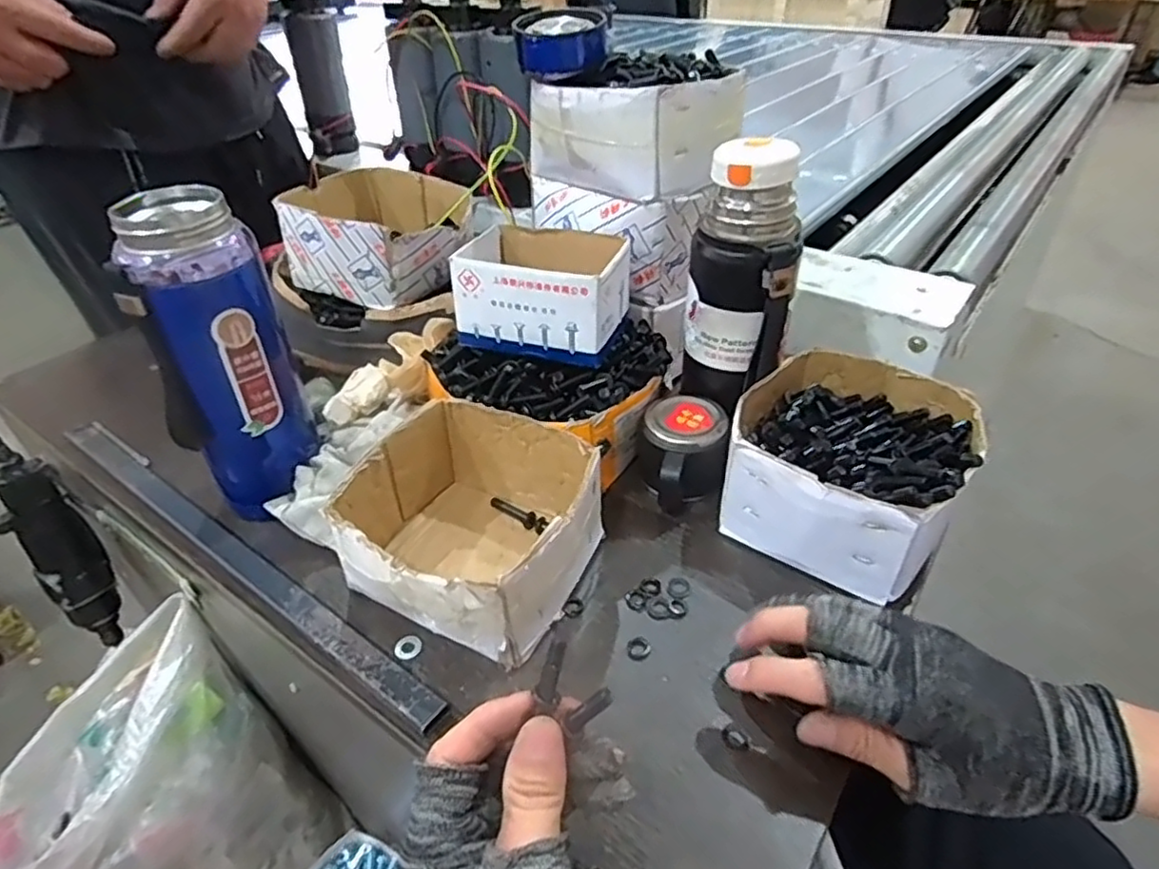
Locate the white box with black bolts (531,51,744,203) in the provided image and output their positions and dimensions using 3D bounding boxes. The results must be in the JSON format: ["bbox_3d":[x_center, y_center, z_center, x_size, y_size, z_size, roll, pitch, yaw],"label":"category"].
[{"bbox_3d":[0.046,-0.251,0.536,0.140,0.079,0.129,24,45,28],"label":"white box with black bolts"}]

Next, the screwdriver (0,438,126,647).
[{"bbox_3d":[-0.460,0.104,0.592,0.043,0.223,0.052,28,47,32],"label":"screwdriver"}]

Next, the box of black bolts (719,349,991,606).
[{"bbox_3d":[0.184,0.018,0.463,0.149,0.075,0.153,23,44,27],"label":"box of black bolts"}]

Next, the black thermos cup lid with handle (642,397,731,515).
[{"bbox_3d":[0.077,0.013,0.497,0.057,0.053,0.078,0,39,2],"label":"black thermos cup lid with handle"}]

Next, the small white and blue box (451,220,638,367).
[{"bbox_3d":[-0.027,-0.113,0.510,0.122,0.065,0.096,10,40,14],"label":"small white and blue box"}]

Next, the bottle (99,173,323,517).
[{"bbox_3d":[-0.236,-0.043,0.449,0.067,0.213,0.082,12,40,16],"label":"bottle"}]

